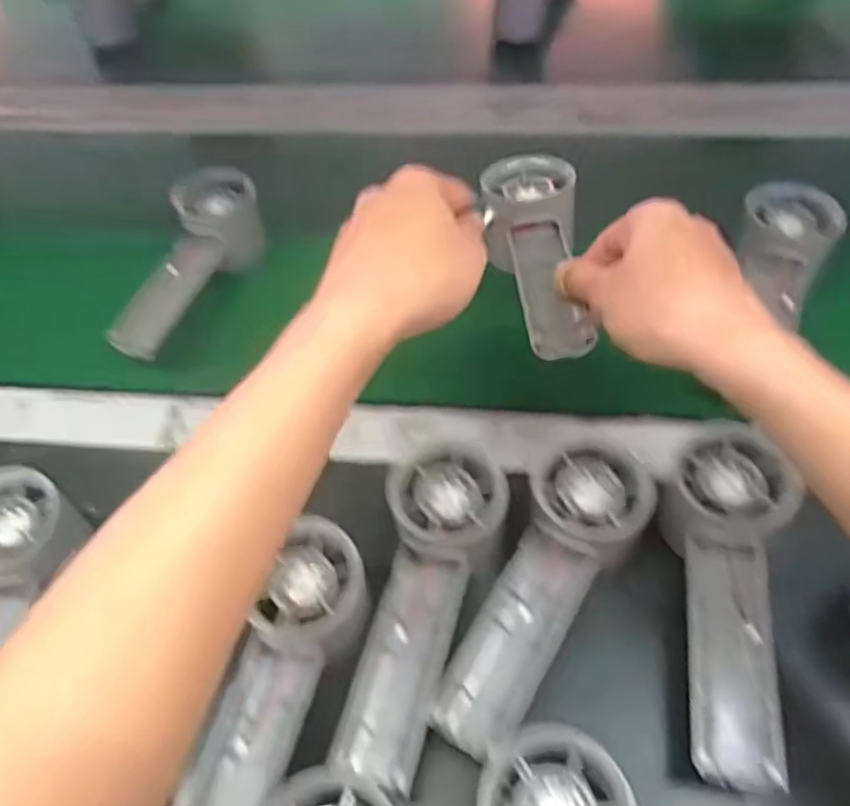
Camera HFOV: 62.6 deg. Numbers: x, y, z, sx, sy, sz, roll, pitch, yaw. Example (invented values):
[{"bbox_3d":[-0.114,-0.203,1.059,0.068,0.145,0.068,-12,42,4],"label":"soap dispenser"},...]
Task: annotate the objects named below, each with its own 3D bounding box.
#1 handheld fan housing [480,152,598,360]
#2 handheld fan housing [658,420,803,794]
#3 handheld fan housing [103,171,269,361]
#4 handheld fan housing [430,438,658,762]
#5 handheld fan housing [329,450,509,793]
[{"bbox_3d":[0.066,-0.087,0.399,0.057,0.050,0.148,-4,54,1],"label":"handheld fan housing"},{"bbox_3d":[0.139,0.084,0.326,0.058,0.032,0.158,11,55,12],"label":"handheld fan housing"},{"bbox_3d":[-0.170,-0.096,0.501,0.051,0.066,0.153,10,55,12],"label":"handheld fan housing"},{"bbox_3d":[0.060,0.087,0.327,0.059,0.029,0.152,20,57,18],"label":"handheld fan housing"},{"bbox_3d":[0.002,0.090,0.329,0.057,0.027,0.152,8,54,10],"label":"handheld fan housing"}]

